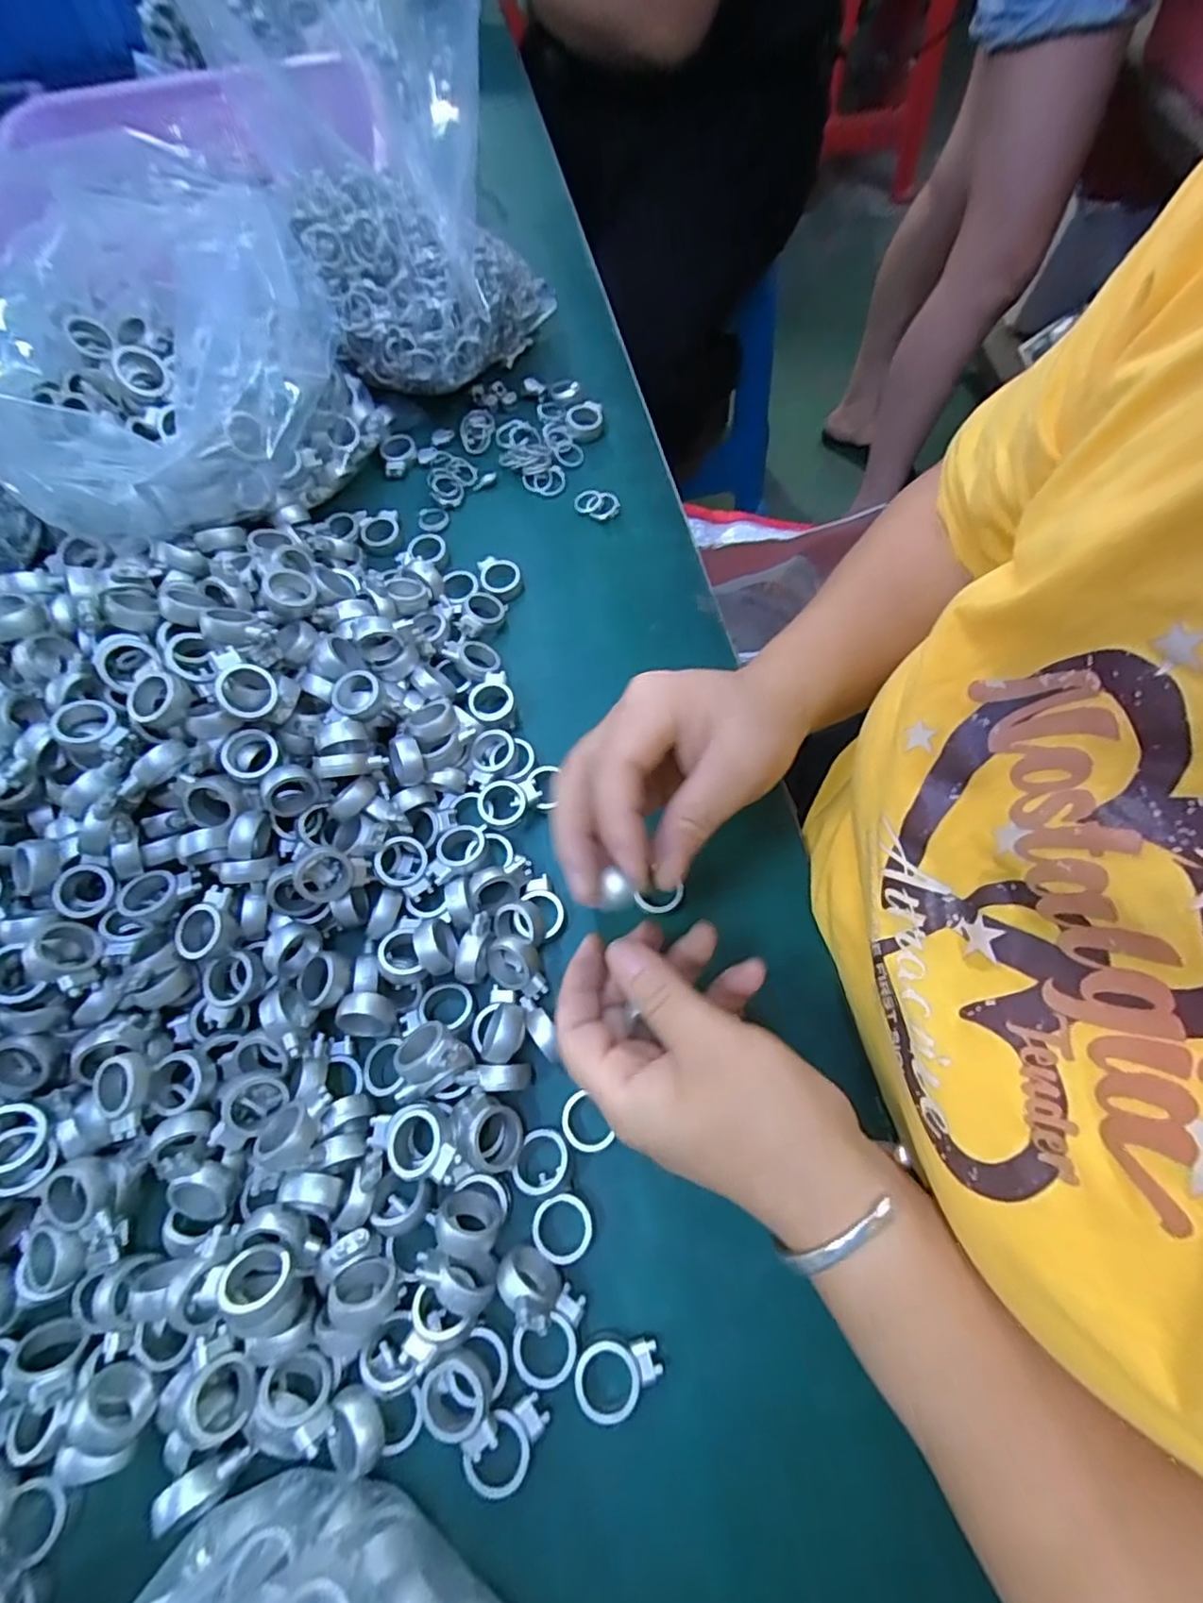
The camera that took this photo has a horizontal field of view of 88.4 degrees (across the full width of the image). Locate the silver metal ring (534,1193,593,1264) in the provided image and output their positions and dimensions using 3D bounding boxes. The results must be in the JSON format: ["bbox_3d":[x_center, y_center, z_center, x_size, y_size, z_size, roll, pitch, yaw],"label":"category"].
[{"bbox_3d":[-0.017,0.182,0.265,0.025,0.008,0.025,-1,69,2],"label":"silver metal ring"}]

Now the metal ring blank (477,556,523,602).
[{"bbox_3d":[-0.066,-0.146,0.404,0.026,0.009,0.033,-14,69,-3],"label":"metal ring blank"}]

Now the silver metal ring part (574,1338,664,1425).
[{"bbox_3d":[0.007,0.228,0.245,0.034,0.009,0.024,-9,69,-1],"label":"silver metal ring part"}]

